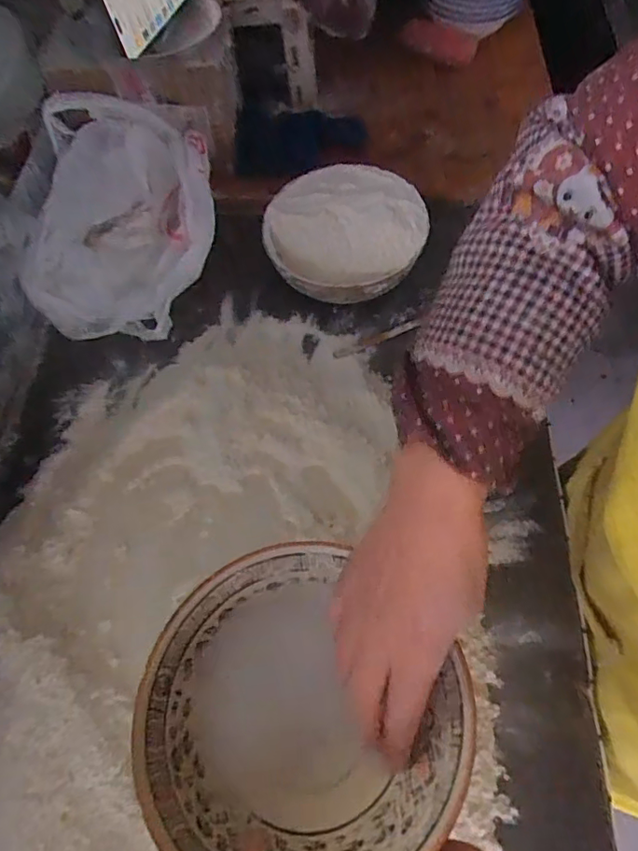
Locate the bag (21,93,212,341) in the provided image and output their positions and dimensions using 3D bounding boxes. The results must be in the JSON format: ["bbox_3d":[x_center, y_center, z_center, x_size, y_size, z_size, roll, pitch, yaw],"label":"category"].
[{"bbox_3d":[-0.218,-0.228,0.599,0.189,0.122,0.258,-1,65,3],"label":"bag"}]

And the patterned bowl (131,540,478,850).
[{"bbox_3d":[-0.017,0.171,0.319,0.172,0.061,0.184,-1,65,3],"label":"patterned bowl"}]

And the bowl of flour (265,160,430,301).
[{"bbox_3d":[0.033,-0.223,0.614,0.177,0.070,0.171,-1,65,3],"label":"bowl of flour"}]

